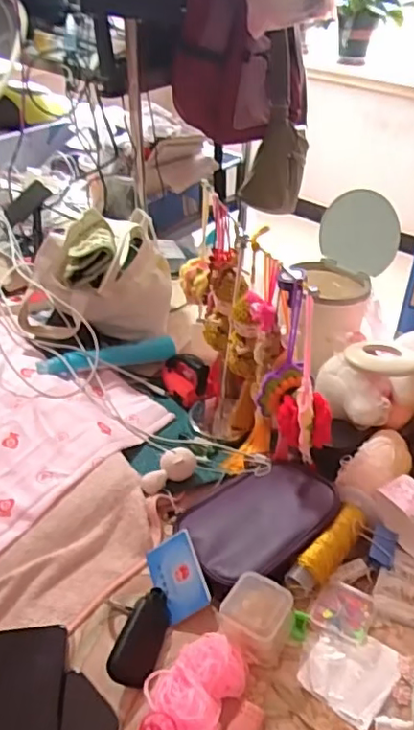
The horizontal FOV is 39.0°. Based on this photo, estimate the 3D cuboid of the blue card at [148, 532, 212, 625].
[{"bbox_3d":[-0.030,0.219,0.609,0.054,0.006,0.092,-36,41,6],"label":"blue card"}]

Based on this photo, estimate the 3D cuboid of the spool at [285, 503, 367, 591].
[{"bbox_3d":[0.129,0.195,0.616,0.031,0.033,0.112,31,47,32],"label":"spool"}]

